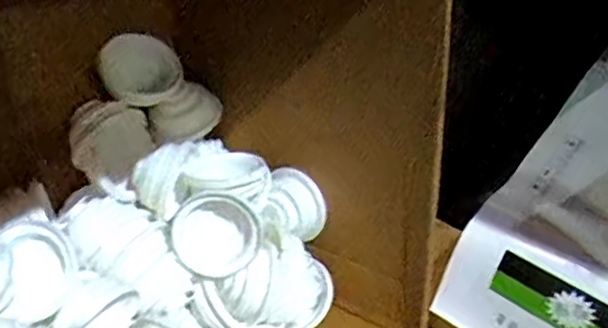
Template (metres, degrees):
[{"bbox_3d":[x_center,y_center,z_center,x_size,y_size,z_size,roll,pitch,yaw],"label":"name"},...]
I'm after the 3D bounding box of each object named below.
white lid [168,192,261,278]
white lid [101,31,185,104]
[{"bbox_3d":[-0.083,0.069,0.597,0.079,0.093,0.031,-2,28,-8],"label":"white lid"},{"bbox_3d":[-0.164,-0.097,0.645,0.072,0.075,0.017,-47,22,-14],"label":"white lid"}]

